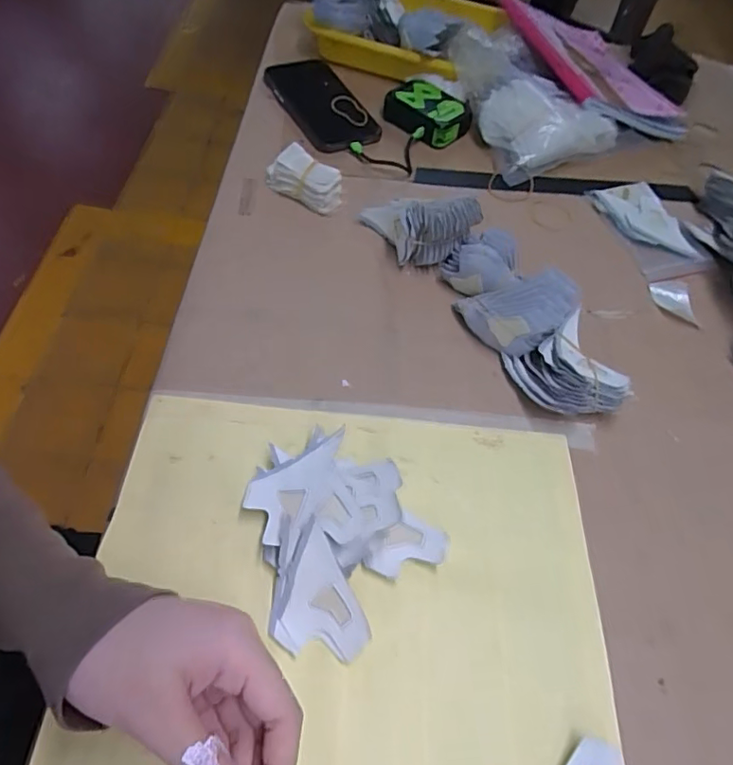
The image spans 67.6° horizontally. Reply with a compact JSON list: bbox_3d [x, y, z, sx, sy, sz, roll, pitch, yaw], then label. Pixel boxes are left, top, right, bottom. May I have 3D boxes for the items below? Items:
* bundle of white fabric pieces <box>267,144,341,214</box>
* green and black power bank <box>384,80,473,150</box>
[{"bbox_3d":[-0.061,-0.201,0.544,0.072,0.047,0.033,26,58,12],"label":"bundle of white fabric pieces"},{"bbox_3d":[0.068,-0.308,0.623,0.067,0.029,0.095,-34,65,-24],"label":"green and black power bank"}]

